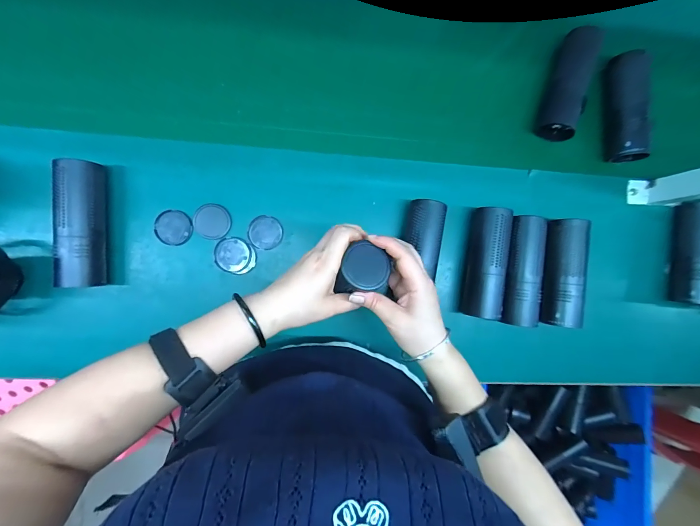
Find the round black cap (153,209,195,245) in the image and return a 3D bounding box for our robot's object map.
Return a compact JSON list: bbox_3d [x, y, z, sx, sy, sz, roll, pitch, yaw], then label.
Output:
[{"bbox_3d":[-0.253,-0.051,0.477,0.052,0.004,0.050,0,88,-3],"label":"round black cap"}]

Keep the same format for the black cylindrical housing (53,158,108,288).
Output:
[{"bbox_3d":[-0.355,-0.050,0.446,0.052,0.058,0.164,3,89,-7],"label":"black cylindrical housing"}]

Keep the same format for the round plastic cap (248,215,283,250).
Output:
[{"bbox_3d":[-0.125,-0.045,0.494,0.048,0.004,0.049,0,89,-7],"label":"round plastic cap"}]

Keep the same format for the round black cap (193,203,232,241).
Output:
[{"bbox_3d":[-0.200,-0.060,0.482,0.050,0.004,0.050,15,87,-7],"label":"round black cap"}]

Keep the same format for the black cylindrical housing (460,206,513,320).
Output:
[{"bbox_3d":[0.207,0.000,0.508,0.048,0.058,0.162,9,88,-7],"label":"black cylindrical housing"}]

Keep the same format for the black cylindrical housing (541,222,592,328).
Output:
[{"bbox_3d":[0.329,0.015,0.520,0.064,0.047,0.164,2,89,-7],"label":"black cylindrical housing"}]

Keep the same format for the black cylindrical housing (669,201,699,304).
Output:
[{"bbox_3d":[0.565,-0.017,0.543,0.040,0.050,0.166,7,88,-7],"label":"black cylindrical housing"}]

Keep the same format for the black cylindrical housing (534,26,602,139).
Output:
[{"bbox_3d":[0.343,-0.275,0.517,0.043,0.042,0.157,7,107,-7],"label":"black cylindrical housing"}]

